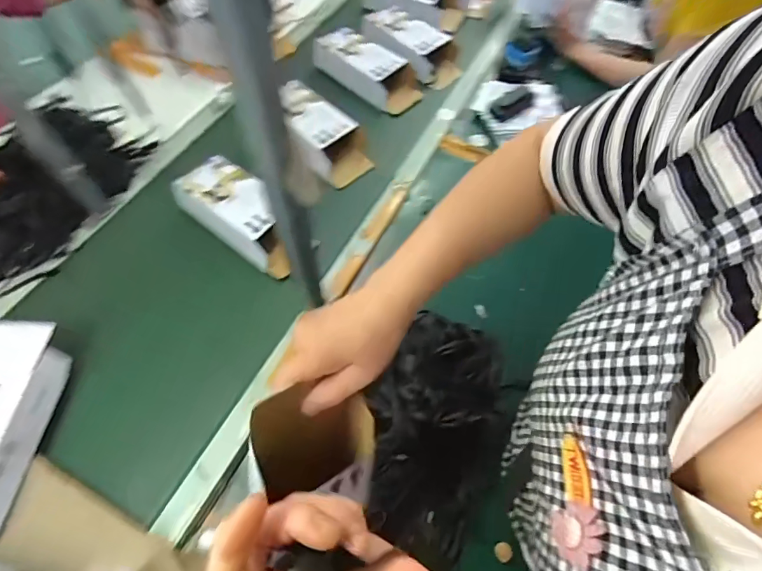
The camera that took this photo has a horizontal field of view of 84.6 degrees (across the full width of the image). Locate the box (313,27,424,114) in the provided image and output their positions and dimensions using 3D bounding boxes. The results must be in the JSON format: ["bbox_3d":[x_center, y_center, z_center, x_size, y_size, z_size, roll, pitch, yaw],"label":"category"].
[{"bbox_3d":[-0.028,-0.490,0.943,0.258,0.069,0.143,31,63,-1],"label":"box"}]

